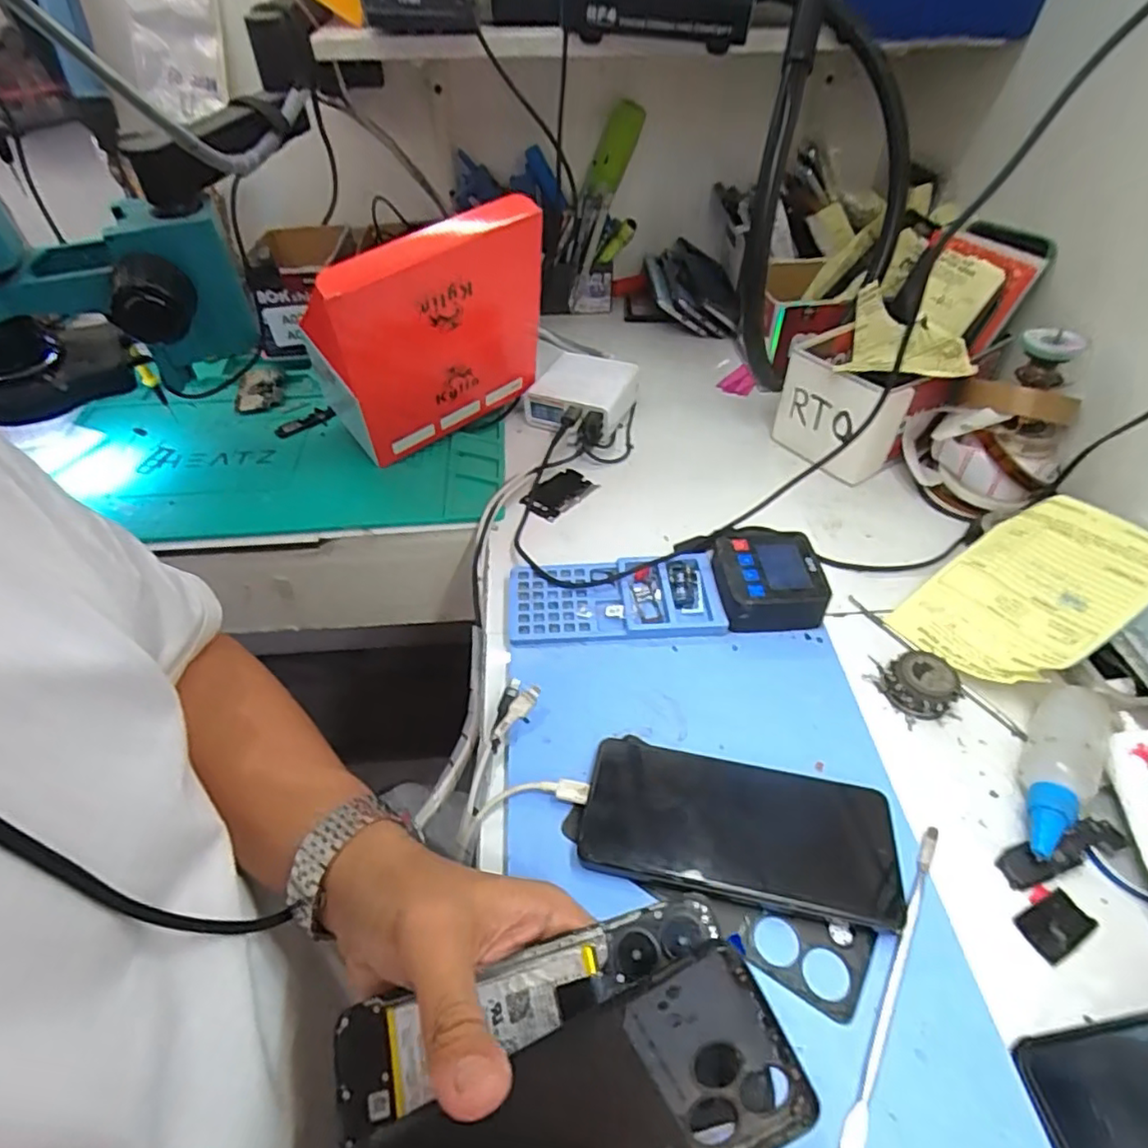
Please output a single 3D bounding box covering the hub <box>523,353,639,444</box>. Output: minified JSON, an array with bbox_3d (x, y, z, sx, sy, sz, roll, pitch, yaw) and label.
[{"bbox_3d":[0.008,-0.178,0.635,0.094,0.045,0.105,16,49,14],"label":"hub"}]

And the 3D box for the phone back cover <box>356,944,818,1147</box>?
[{"bbox_3d":[-0.004,0.197,0.219,0.166,0.075,0.006,-29,7,-2],"label":"phone back cover"}]

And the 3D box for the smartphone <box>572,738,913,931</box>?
[{"bbox_3d":[0.087,0.137,0.343,0.161,0.011,0.079,8,37,10],"label":"smartphone"}]

